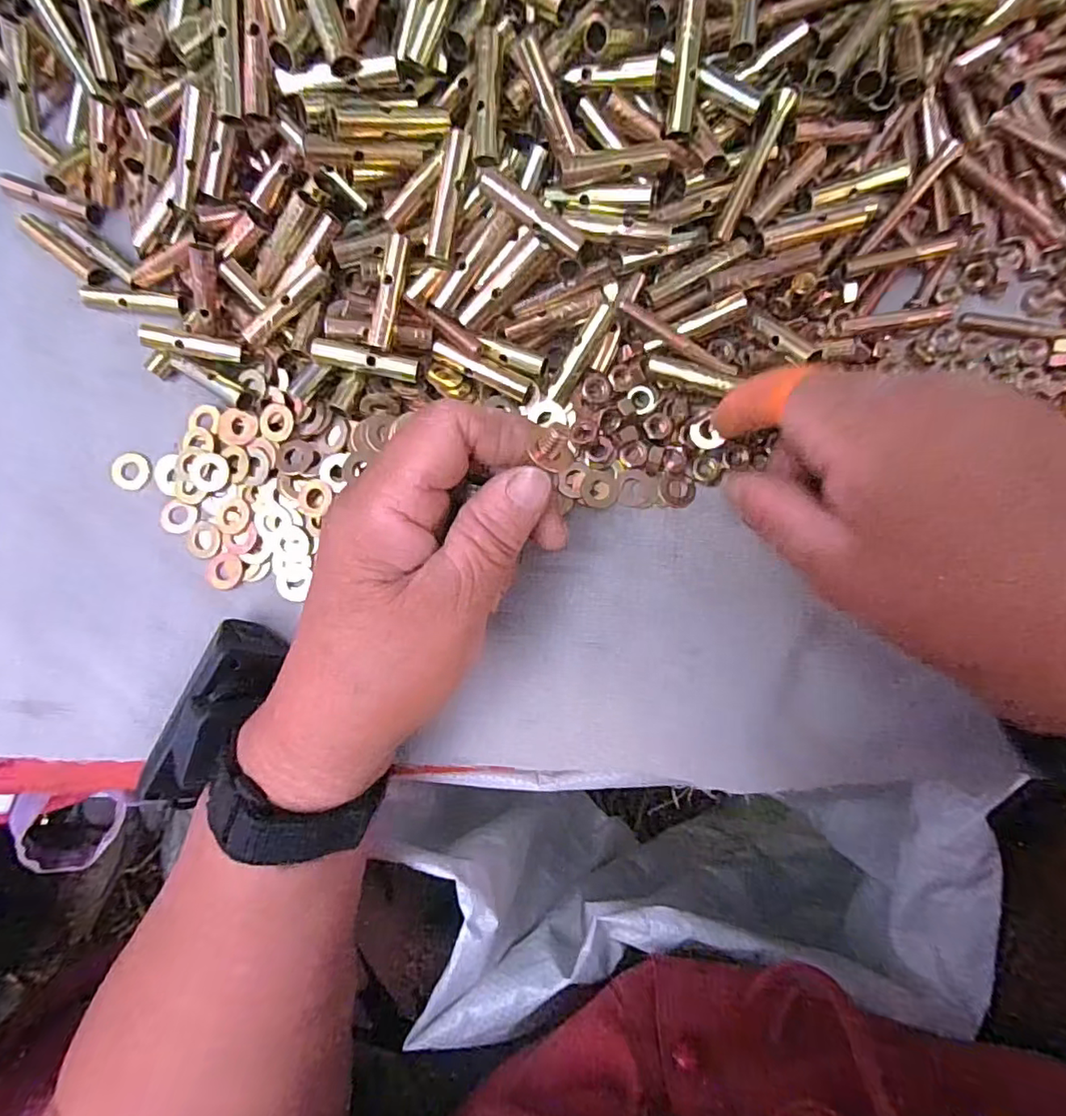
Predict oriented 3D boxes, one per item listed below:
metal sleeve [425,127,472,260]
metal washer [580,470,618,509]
[{"bbox_3d":[-0.032,-0.135,0.216,0.008,0.007,0.043,15,104,3],"label":"metal sleeve"},{"bbox_3d":[0.029,-0.030,0.250,0.016,0.004,0.016,4,86,2],"label":"metal washer"}]

